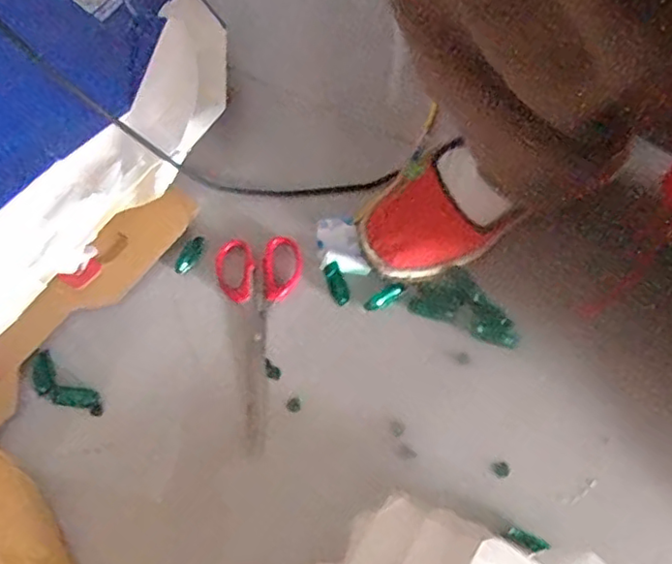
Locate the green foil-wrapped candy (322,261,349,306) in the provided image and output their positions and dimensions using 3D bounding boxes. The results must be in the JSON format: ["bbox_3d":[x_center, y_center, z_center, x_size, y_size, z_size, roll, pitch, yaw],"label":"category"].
[{"bbox_3d":[0.000,0.001,0.474,0.014,0.005,0.036,-21,63,-7],"label":"green foil-wrapped candy"}]

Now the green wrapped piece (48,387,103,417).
[{"bbox_3d":[-0.189,0.085,0.440,0.038,0.007,0.016,11,64,10],"label":"green wrapped piece"}]

